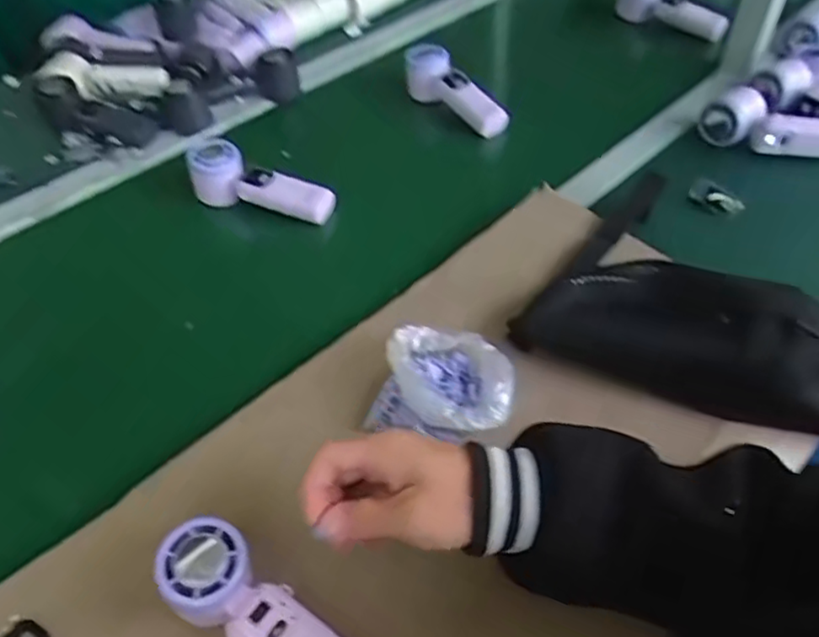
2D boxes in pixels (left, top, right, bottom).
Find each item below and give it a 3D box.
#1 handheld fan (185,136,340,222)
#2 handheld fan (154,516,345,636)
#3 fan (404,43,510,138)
[{"bbox_3d":[-0.167,-0.151,0.732,0.160,0.052,0.049,15,50,15],"label":"handheld fan"},{"bbox_3d":[-0.089,0.195,0.418,0.164,0.039,0.051,35,56,12],"label":"handheld fan"},{"bbox_3d":[0.062,-0.294,0.858,0.159,0.069,0.051,40,58,12],"label":"fan"}]

